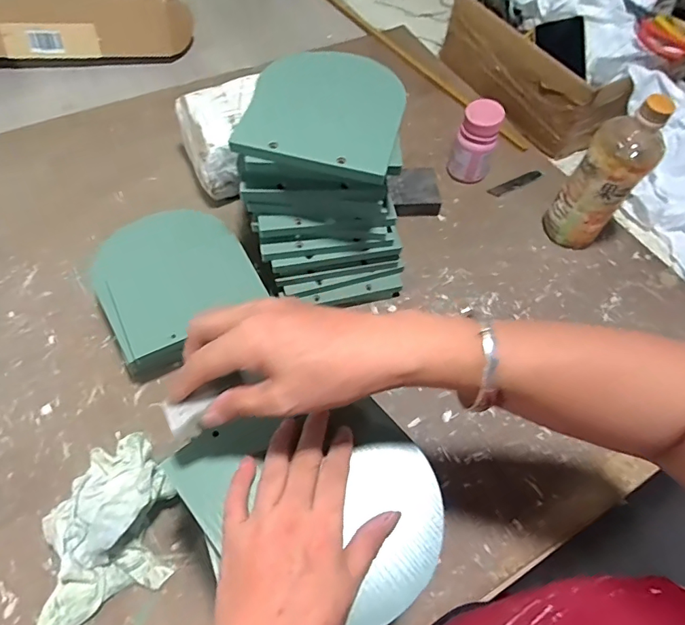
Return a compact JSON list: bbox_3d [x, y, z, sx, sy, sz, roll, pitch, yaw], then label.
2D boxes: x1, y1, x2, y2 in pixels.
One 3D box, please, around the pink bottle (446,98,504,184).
[{"bbox_3d":[0.185,-0.235,0.659,0.059,0.107,0.050,15,59,6],"label":"pink bottle"}]

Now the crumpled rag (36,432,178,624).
[{"bbox_3d":[-0.209,0.185,0.401,0.134,0.073,0.118,-22,62,-15],"label":"crumpled rag"}]

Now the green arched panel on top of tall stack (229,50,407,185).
[{"bbox_3d":[-0.016,-0.192,0.451,0.141,0.012,0.128,15,68,4],"label":"green arched panel on top of tall stack"}]

